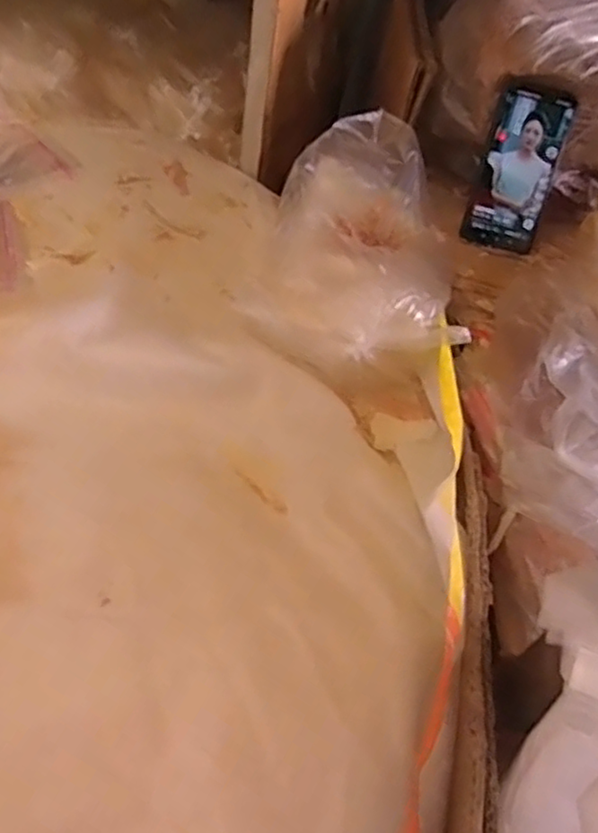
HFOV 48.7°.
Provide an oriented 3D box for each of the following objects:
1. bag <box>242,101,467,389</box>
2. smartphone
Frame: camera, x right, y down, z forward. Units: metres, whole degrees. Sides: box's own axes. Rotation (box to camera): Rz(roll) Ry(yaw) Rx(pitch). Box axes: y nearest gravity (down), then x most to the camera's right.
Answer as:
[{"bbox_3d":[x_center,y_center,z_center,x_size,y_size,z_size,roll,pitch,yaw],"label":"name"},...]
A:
[{"bbox_3d":[0.053,-0.163,0.608,0.171,0.068,0.309,6,52,2],"label":"bag"},{"bbox_3d":[0.224,-0.250,0.674,0.075,0.153,0.011,12,18,-5],"label":"smartphone"}]

